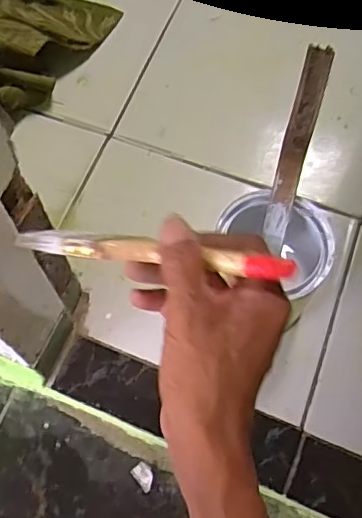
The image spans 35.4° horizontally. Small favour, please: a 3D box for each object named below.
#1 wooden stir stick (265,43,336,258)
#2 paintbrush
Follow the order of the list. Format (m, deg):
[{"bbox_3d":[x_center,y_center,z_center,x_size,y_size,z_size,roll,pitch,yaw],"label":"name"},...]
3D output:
[{"bbox_3d":[0.098,-0.090,0.492,0.024,0.010,0.175,13,114,6],"label":"wooden stir stick"},{"bbox_3d":[-0.024,-0.005,0.329,0.179,0.015,0.018,7,69,23],"label":"paintbrush"}]

